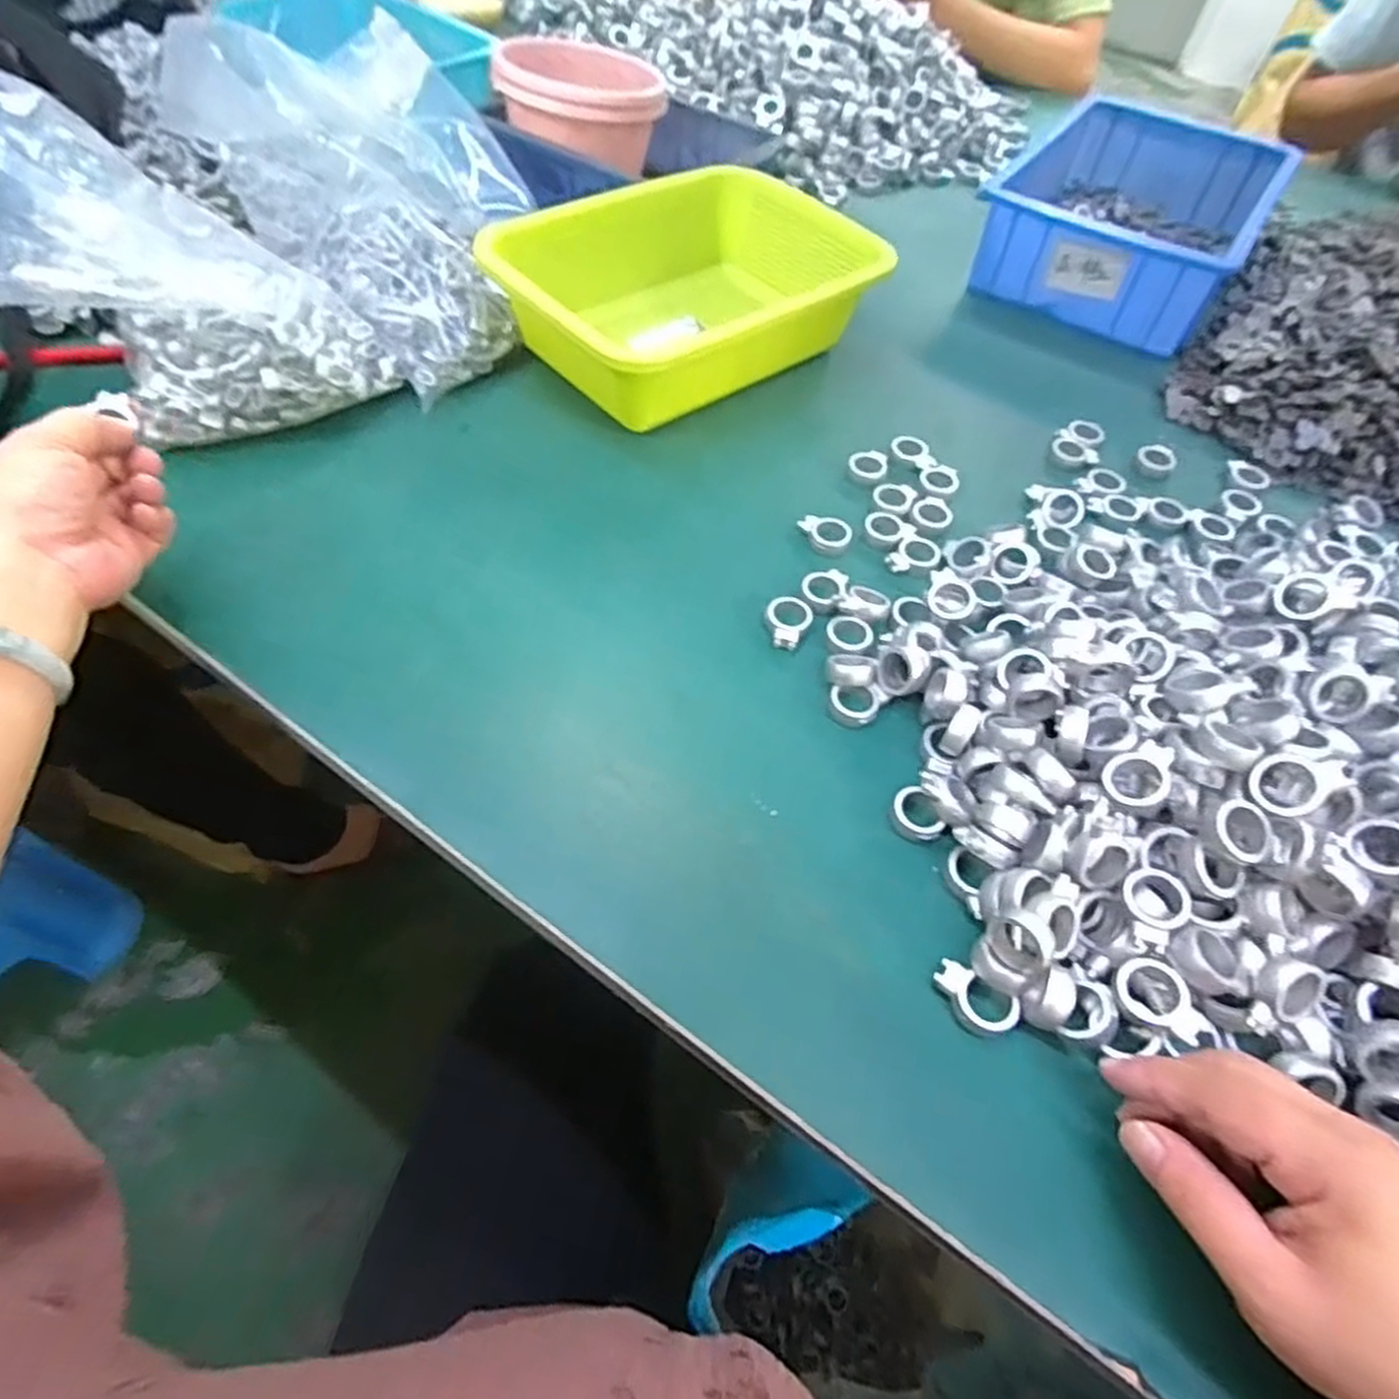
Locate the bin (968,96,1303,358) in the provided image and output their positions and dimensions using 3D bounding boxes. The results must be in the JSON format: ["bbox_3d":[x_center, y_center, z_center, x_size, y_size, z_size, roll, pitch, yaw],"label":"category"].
[{"bbox_3d":[0.396,-0.443,0.721,0.204,0.086,0.276,31,58,16],"label":"bin"}]

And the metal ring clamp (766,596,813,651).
[{"bbox_3d":[0.050,-0.045,0.443,0.026,0.010,0.031,18,55,8],"label":"metal ring clamp"}]

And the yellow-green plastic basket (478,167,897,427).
[{"bbox_3d":[-0.012,-0.300,0.586,0.254,0.084,0.175,-29,62,-23],"label":"yellow-green plastic basket"}]

